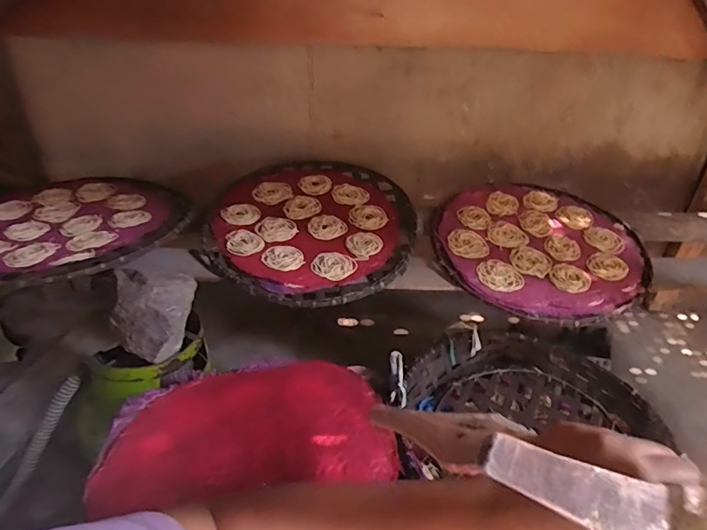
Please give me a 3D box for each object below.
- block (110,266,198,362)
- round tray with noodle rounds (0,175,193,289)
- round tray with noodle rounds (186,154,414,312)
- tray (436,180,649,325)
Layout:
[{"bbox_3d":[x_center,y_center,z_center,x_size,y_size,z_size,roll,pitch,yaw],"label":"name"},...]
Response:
[{"bbox_3d":[-0.302,0.073,0.731,0.126,0.128,0.094,14,6,20],"label":"block"},{"bbox_3d":[-0.502,-0.074,0.835,0.404,0.037,0.424,1,32,0],"label":"round tray with noodle rounds"},{"bbox_3d":[-0.083,-0.087,0.924,0.392,0.029,0.425,2,45,-3],"label":"round tray with noodle rounds"},{"bbox_3d":[0.352,-0.046,0.906,0.371,0.074,0.389,1,32,0],"label":"tray"}]

